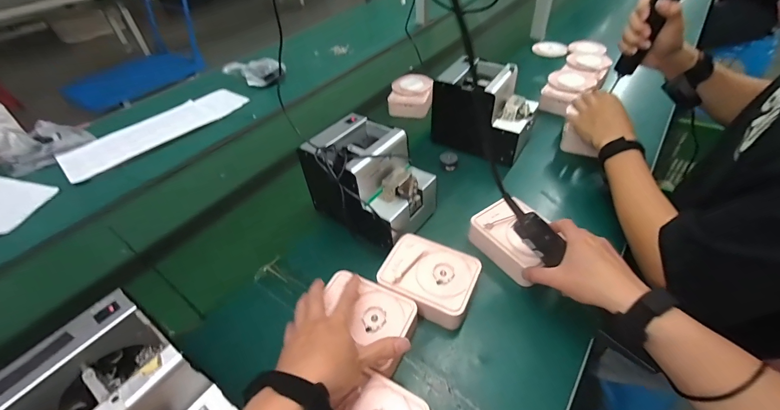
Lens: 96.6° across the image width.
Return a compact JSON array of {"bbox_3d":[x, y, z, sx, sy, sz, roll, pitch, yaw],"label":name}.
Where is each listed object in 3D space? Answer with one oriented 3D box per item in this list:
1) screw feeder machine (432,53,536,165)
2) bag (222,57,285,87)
[{"bbox_3d":[0.193,-0.193,0.713,0.177,0.138,0.125,21,50,25],"label":"screw feeder machine"},{"bbox_3d":[-0.417,-0.411,1.070,0.161,0.051,0.107,23,51,27],"label":"bag"}]

